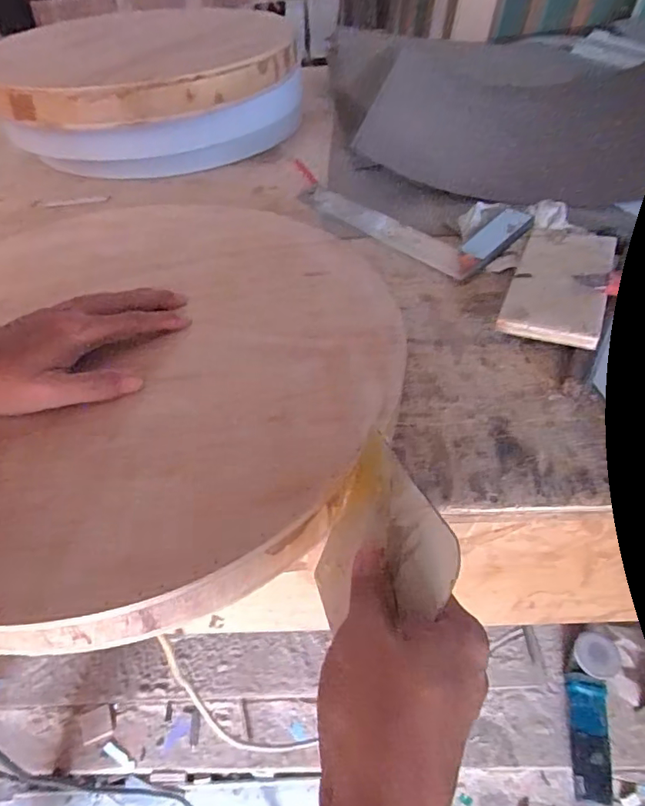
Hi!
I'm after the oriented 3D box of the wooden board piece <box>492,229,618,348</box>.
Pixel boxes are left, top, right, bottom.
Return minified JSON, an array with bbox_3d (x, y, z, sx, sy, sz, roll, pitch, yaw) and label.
[{"bbox_3d":[0.236,-0.125,0.513,0.084,0.024,0.181,18,50,18],"label":"wooden board piece"}]

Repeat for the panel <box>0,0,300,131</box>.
[{"bbox_3d":[-0.274,-0.526,0.797,0.424,0.060,0.401,-1,47,1],"label":"panel"}]

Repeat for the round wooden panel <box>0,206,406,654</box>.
[{"bbox_3d":[-0.181,-0.038,0.456,0.476,0.042,0.464,-1,47,1],"label":"round wooden panel"}]

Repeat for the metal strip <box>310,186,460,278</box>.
[{"bbox_3d":[0.076,-0.222,0.649,0.044,0.014,0.262,-33,54,-26],"label":"metal strip"}]

